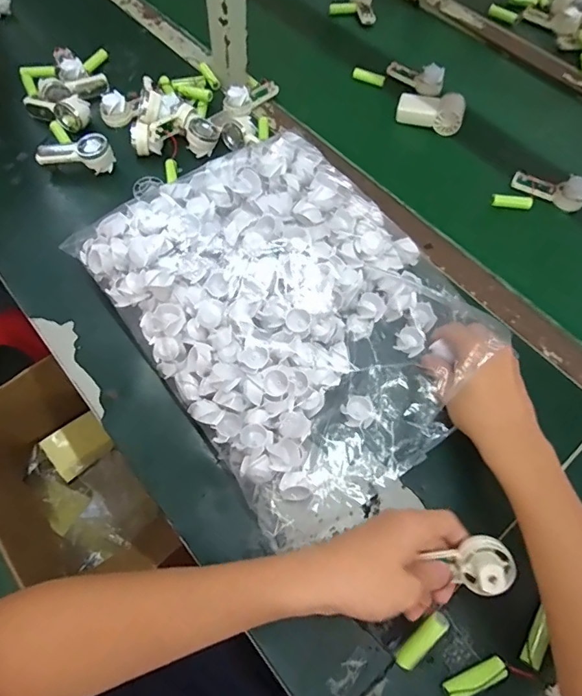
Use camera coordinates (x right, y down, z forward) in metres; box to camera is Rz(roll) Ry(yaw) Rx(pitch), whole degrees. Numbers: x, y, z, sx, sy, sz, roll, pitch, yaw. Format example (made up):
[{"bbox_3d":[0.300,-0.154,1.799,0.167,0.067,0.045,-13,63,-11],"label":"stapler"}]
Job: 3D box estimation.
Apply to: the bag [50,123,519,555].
[{"bbox_3d":[0.005,-0.044,0.453,0.295,0.080,0.371,-37,71,-17],"label":"bag"}]

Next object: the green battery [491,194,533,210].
[{"bbox_3d":[0.293,-0.194,0.597,0.053,0.012,0.018,8,63,1],"label":"green battery"}]

